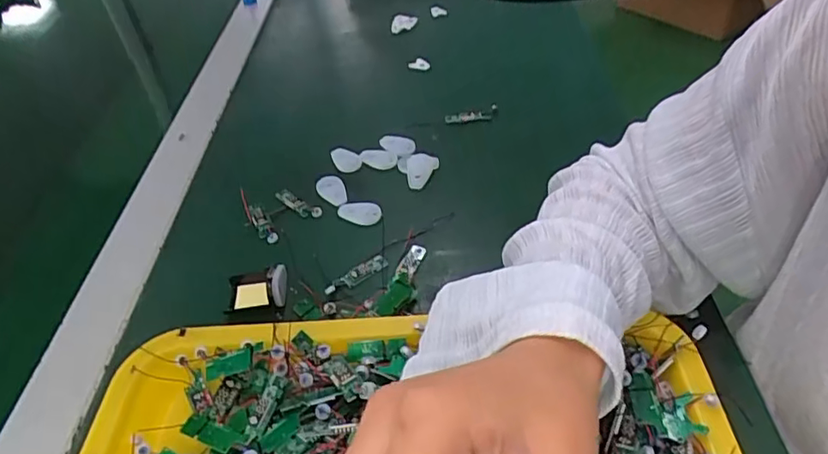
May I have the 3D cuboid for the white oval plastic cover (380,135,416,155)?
[{"bbox_3d":[-0.017,-0.075,0.518,0.035,0.009,0.020,12,46,19],"label":"white oval plastic cover"}]

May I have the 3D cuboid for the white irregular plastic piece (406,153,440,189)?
[{"bbox_3d":[0.006,-0.051,0.492,0.027,0.011,0.036,1,43,8],"label":"white irregular plastic piece"}]

